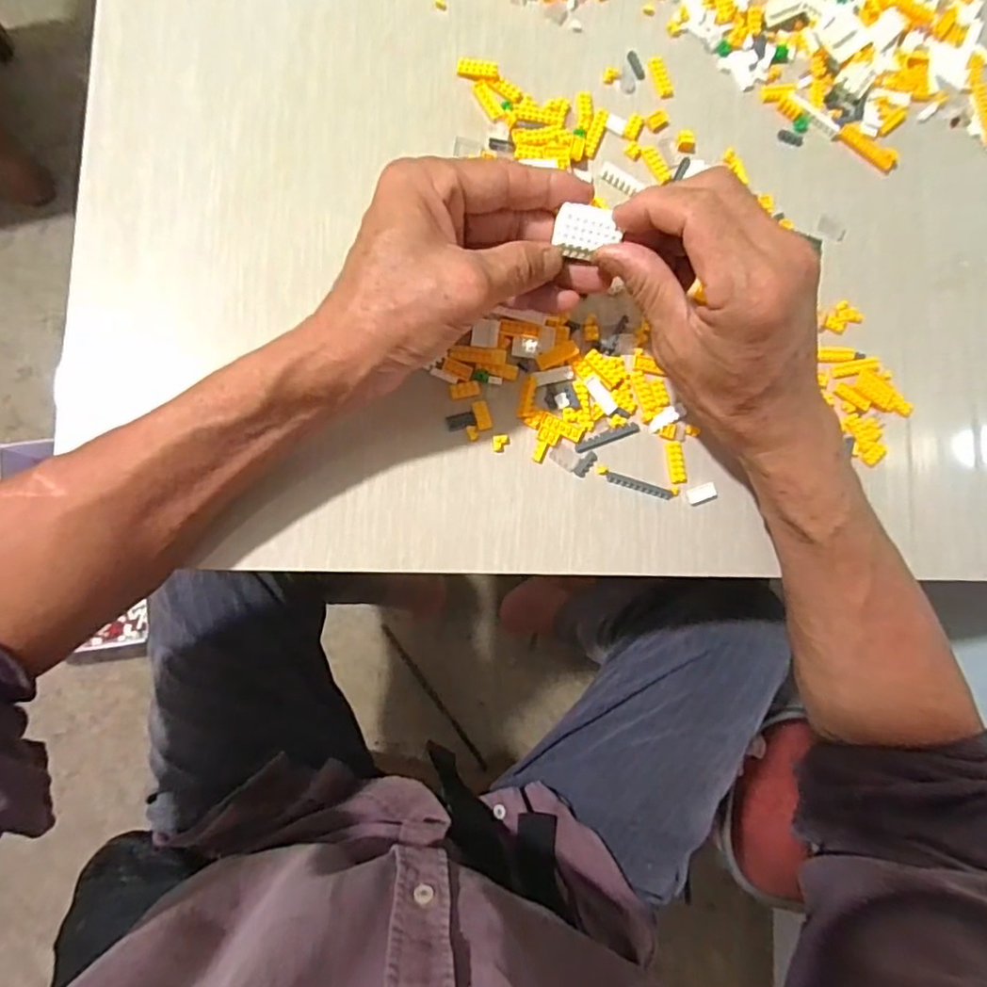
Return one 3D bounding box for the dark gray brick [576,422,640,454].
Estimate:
[{"bbox_3d":[0.066,-0.033,0.344,0.040,0.004,0.007,-21,87,-9],"label":"dark gray brick"}]

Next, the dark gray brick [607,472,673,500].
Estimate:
[{"bbox_3d":[0.085,-0.004,0.345,0.040,0.004,0.006,18,82,-5],"label":"dark gray brick"}]

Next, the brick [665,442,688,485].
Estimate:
[{"bbox_3d":[0.108,-0.018,0.348,0.009,0.004,0.025,-12,85,-8],"label":"brick"}]

